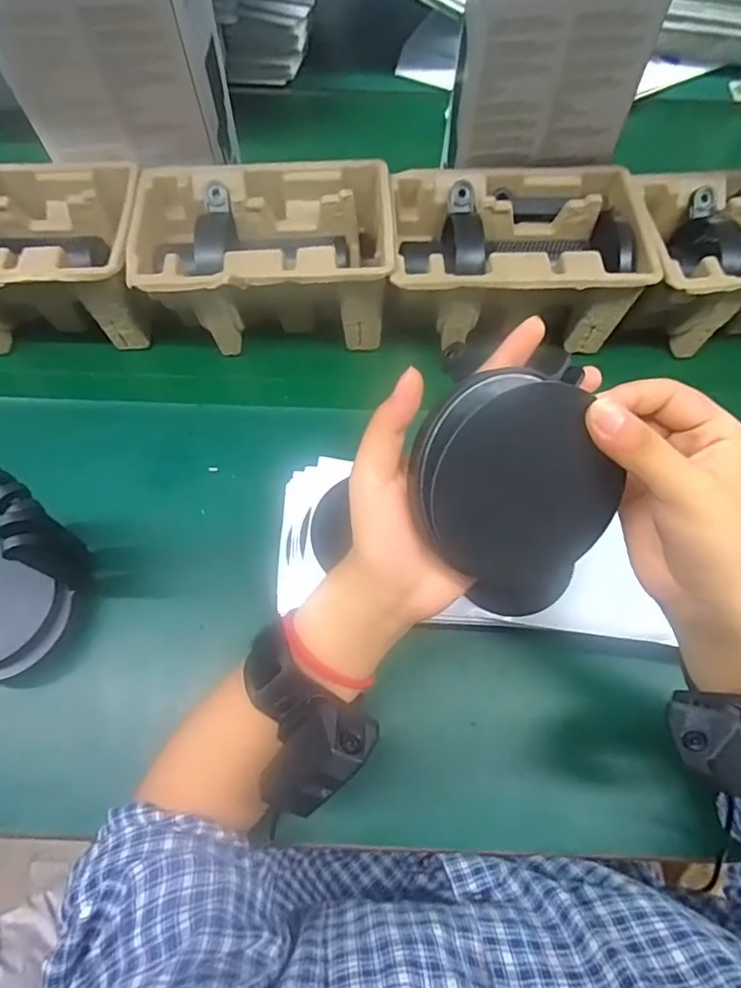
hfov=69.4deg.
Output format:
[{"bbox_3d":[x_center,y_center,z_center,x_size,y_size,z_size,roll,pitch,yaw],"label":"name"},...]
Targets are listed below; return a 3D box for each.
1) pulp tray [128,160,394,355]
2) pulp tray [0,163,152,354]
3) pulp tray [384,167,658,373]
[{"bbox_3d":[-0.095,-0.221,0.507,0.224,0.099,0.145,-2,66,-4],"label":"pulp tray"},{"bbox_3d":[-0.324,-0.224,0.507,0.226,0.103,0.153,0,65,-3],"label":"pulp tray"},{"bbox_3d":[0.132,-0.220,0.504,0.220,0.095,0.153,4,65,-1],"label":"pulp tray"}]

